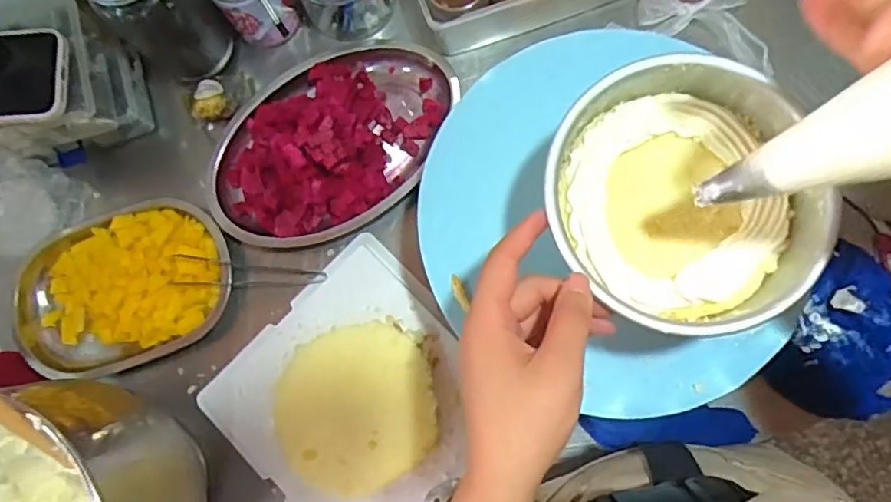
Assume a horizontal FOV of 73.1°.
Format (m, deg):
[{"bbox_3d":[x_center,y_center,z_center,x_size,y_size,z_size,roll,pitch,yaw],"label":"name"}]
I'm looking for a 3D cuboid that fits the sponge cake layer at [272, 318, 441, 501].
[{"bbox_3d":[-0.082,0.144,0.554,0.144,0.031,0.145,0,82,3],"label":"sponge cake layer"}]

